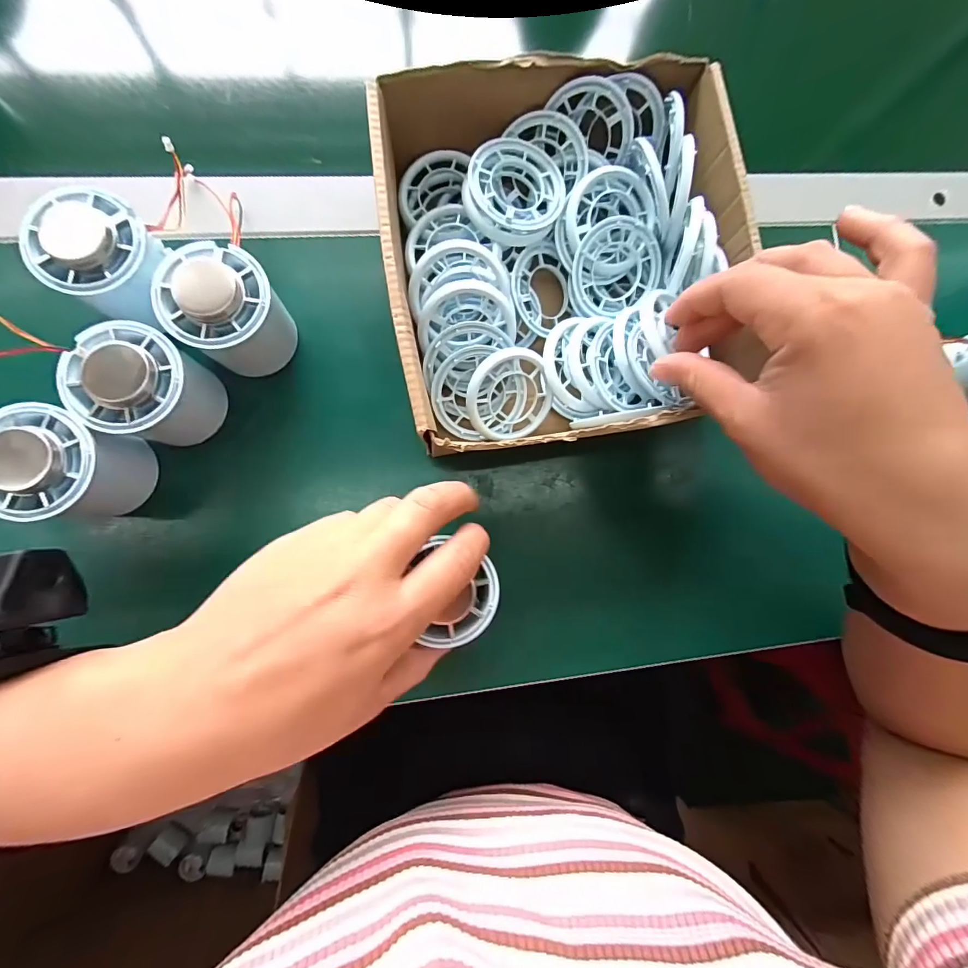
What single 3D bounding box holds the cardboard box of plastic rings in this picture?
[{"bbox_3d":[0.043,-0.123,0.241,0.202,0.066,0.209,-9,86,-6],"label":"cardboard box of plastic rings"}]

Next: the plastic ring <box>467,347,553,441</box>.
[{"bbox_3d":[0.016,-0.052,0.255,0.052,0.010,0.057,-10,119,-19],"label":"plastic ring"}]

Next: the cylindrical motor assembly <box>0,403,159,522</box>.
[{"bbox_3d":[-0.213,-0.008,0.220,0.046,0.062,0.052,8,84,-5],"label":"cylindrical motor assembly"}]

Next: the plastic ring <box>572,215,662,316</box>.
[{"bbox_3d":[0.081,-0.135,0.262,0.056,0.013,0.052,-4,113,-10],"label":"plastic ring"}]

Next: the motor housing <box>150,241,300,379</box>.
[{"bbox_3d":[-0.139,-0.094,0.234,0.051,0.056,0.050,1,85,-6],"label":"motor housing"}]

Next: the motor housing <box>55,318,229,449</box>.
[{"bbox_3d":[-0.178,-0.051,0.226,0.050,0.060,0.052,1,85,-6],"label":"motor housing"}]

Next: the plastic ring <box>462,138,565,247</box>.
[{"bbox_3d":[0.018,-0.172,0.245,0.056,0.009,0.058,1,85,-6],"label":"plastic ring"}]

